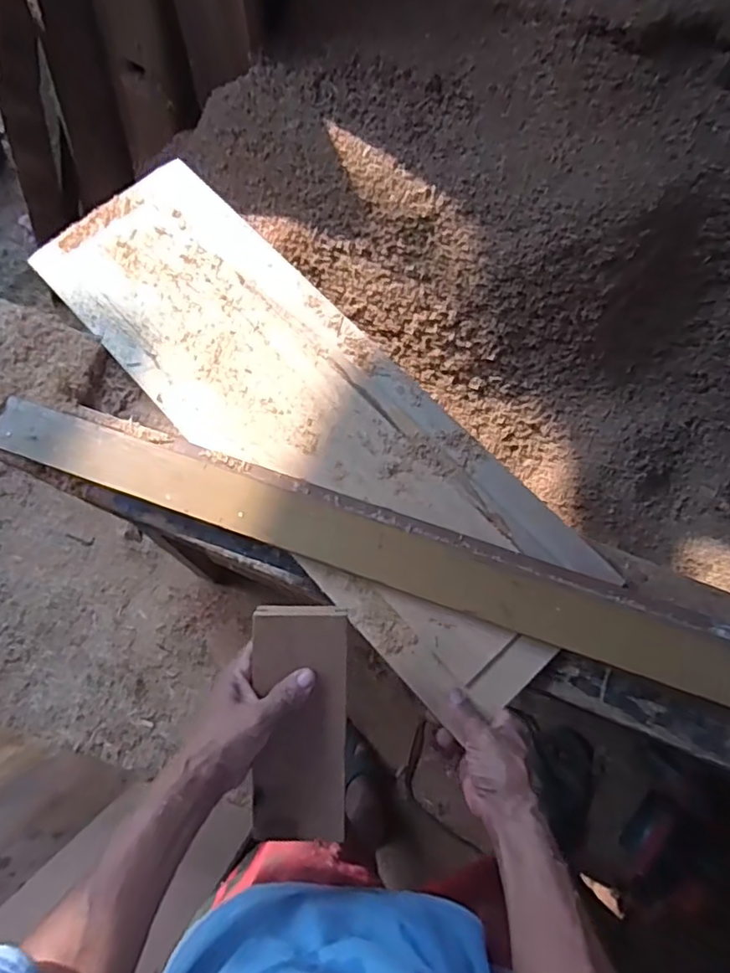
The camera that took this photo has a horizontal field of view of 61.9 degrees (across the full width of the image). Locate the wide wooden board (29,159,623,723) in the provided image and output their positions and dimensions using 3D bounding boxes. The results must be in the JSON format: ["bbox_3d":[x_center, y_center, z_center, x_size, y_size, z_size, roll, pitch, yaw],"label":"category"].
[{"bbox_3d":[-0.079,-0.095,0.724,0.243,0.021,0.776,-42,76,-9],"label":"wide wooden board"}]

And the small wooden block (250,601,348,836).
[{"bbox_3d":[-0.058,0.214,0.553,0.083,0.031,0.206,1,91,2],"label":"small wooden block"}]

